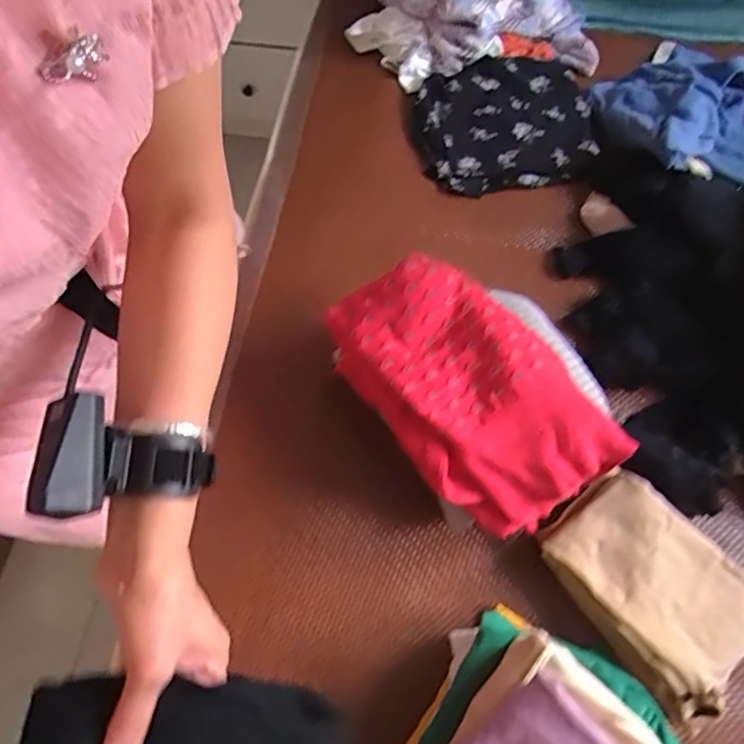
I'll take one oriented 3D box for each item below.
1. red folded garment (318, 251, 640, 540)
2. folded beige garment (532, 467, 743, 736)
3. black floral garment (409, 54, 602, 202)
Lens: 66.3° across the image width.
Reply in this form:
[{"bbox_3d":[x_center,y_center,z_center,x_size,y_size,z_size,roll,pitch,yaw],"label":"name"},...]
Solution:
[{"bbox_3d":[0.101,0.010,0.592,0.181,0.071,0.295,-32,68,-14],"label":"red folded garment"},{"bbox_3d":[0.296,0.217,0.593,0.163,0.059,0.218,-35,69,-15],"label":"folded beige garment"},{"bbox_3d":[0.196,-0.382,0.870,0.262,0.066,0.235,-5,65,-2],"label":"black floral garment"}]

